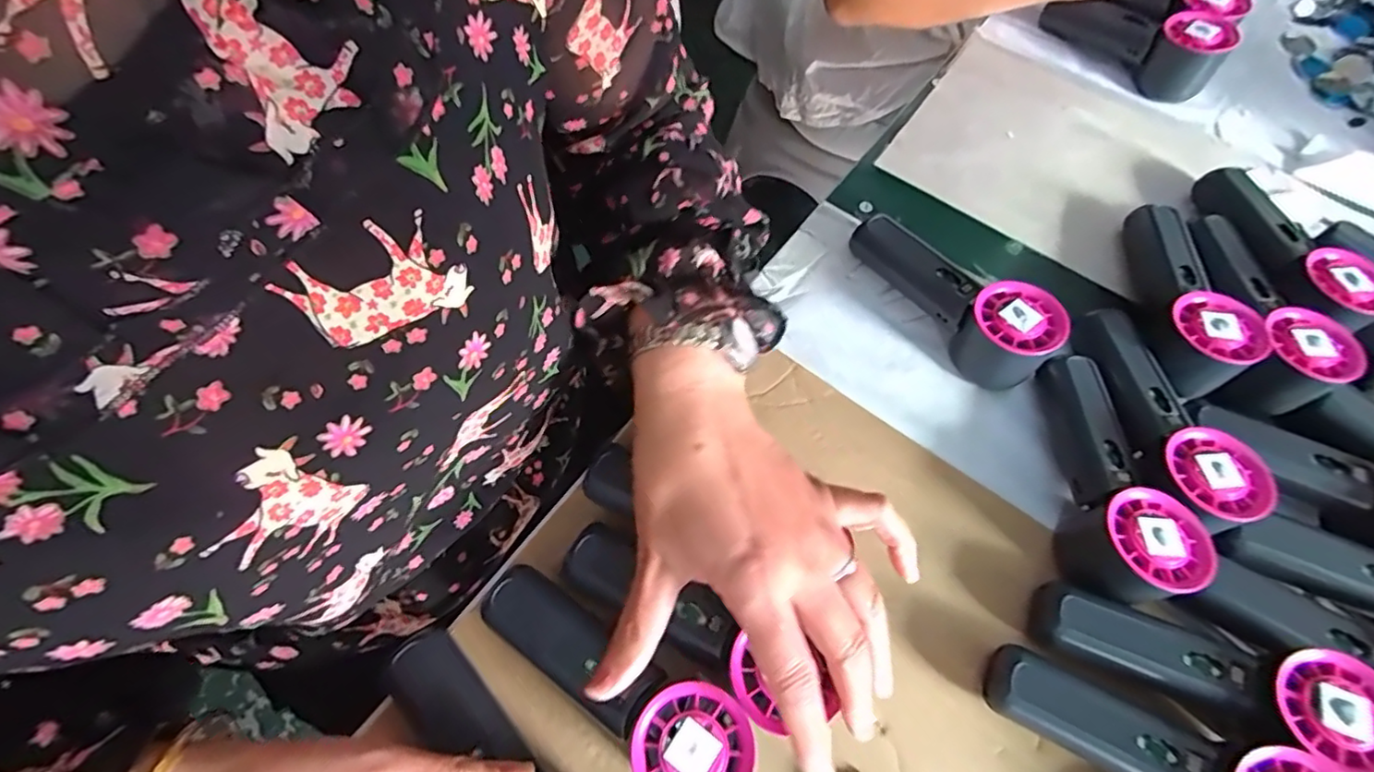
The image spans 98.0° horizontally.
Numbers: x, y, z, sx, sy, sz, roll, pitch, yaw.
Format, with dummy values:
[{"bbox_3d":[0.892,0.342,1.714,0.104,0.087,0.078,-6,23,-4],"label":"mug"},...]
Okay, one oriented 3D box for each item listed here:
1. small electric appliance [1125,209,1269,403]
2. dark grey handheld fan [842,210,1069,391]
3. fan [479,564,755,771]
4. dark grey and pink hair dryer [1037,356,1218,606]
[{"bbox_3d":[0.354,-0.067,0.425,0.059,0.051,0.161,14,65,4],"label":"small electric appliance"},{"bbox_3d":[0.188,-0.070,0.423,0.058,0.055,0.154,-27,69,-14],"label":"dark grey handheld fan"},{"bbox_3d":[-0.040,0.154,0.310,0.155,0.053,0.053,32,68,12],"label":"fan"},{"bbox_3d":[0.261,0.053,0.369,0.053,0.053,0.152,5,65,0],"label":"dark grey and pink hair dryer"}]

